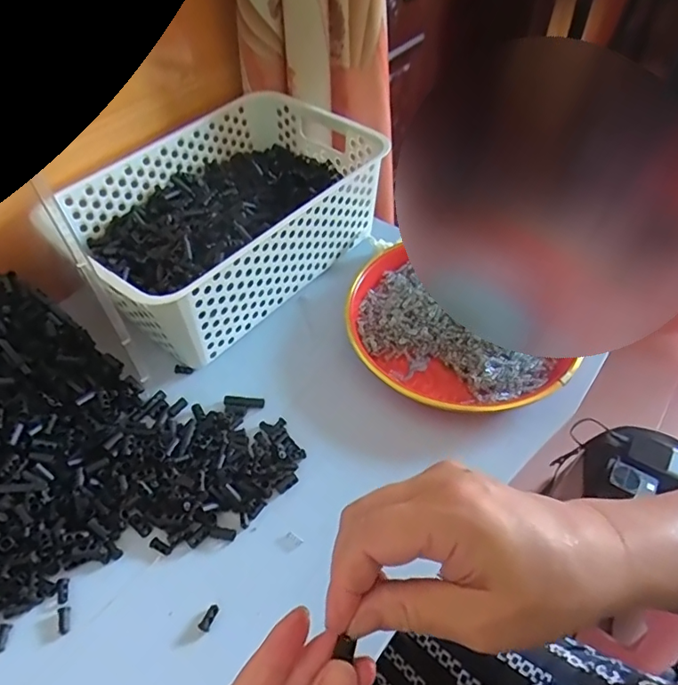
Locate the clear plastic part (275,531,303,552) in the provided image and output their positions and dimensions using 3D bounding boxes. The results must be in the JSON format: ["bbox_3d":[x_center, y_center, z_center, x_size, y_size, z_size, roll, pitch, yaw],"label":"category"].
[{"bbox_3d":[-0.037,0.147,0.386,0.016,0.004,0.014,30,56,24],"label":"clear plastic part"}]

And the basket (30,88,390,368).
[{"bbox_3d":[-0.116,-0.129,0.543,0.204,0.102,0.303,35,58,27],"label":"basket"}]

